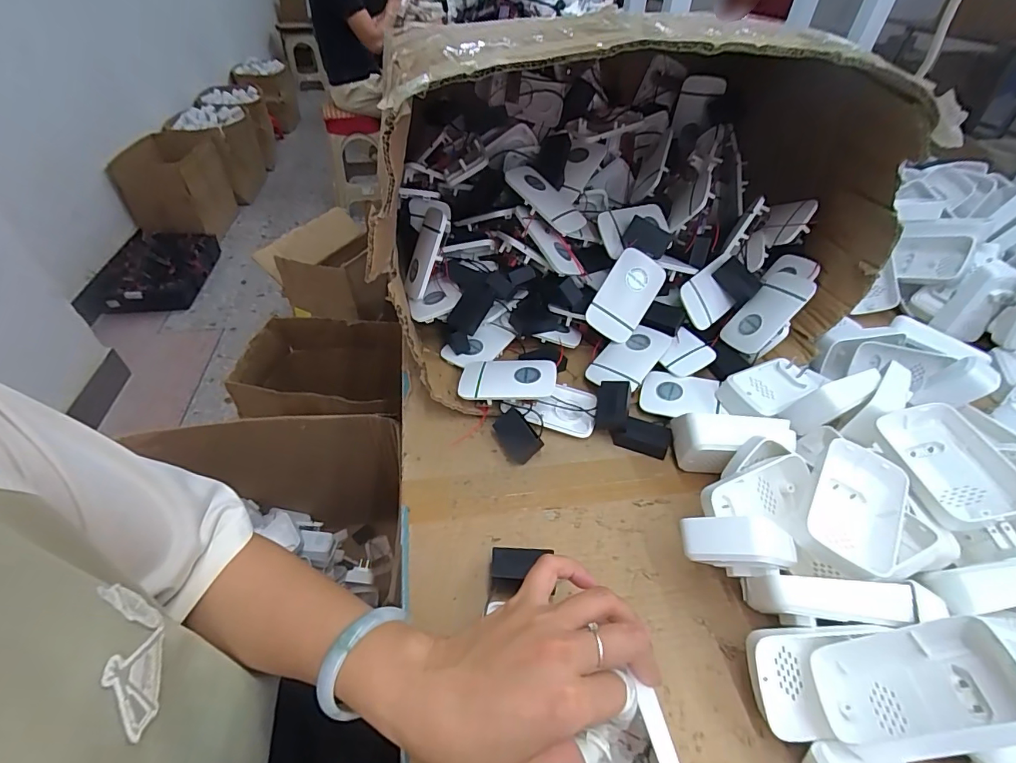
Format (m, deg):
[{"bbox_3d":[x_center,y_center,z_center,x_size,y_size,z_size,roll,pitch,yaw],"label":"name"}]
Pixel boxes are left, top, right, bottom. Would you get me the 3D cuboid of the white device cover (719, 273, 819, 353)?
[{"bbox_3d":[0.282,-0.078,0.511,0.013,0.097,0.062,32,13,-33],"label":"white device cover"}]

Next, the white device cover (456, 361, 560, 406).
[{"bbox_3d":[-0.001,-0.002,0.468,0.096,0.011,0.055,0,40,11],"label":"white device cover"}]

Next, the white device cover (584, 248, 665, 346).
[{"bbox_3d":[0.130,-0.095,0.510,0.056,0.007,0.097,31,91,-3],"label":"white device cover"}]

